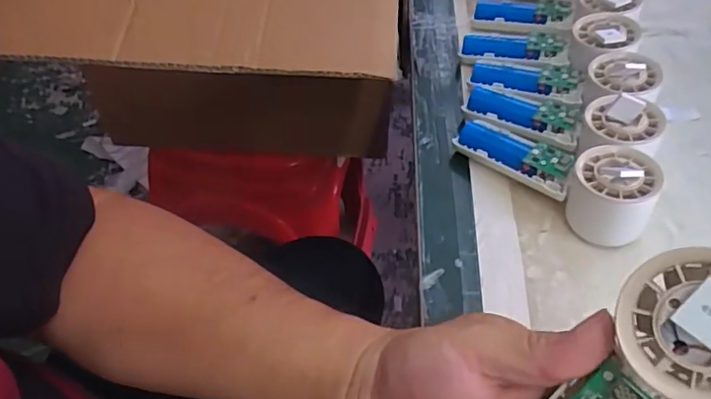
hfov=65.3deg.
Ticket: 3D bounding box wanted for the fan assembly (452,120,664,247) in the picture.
[{"bbox_3d":[0.152,-0.029,0.429,0.050,0.056,0.157,-38,60,-26],"label":"fan assembly"}]

